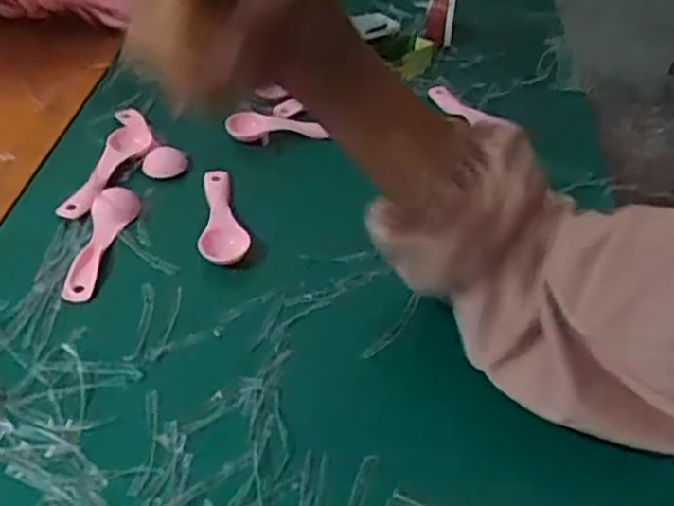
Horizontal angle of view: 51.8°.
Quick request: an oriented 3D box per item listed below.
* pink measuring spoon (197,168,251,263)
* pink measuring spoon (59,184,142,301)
[{"bbox_3d":[-0.092,-0.030,0.533,0.034,0.021,0.106,-8,44,-14],"label":"pink measuring spoon"},{"bbox_3d":[-0.177,-0.007,0.514,0.031,0.017,0.107,10,43,5],"label":"pink measuring spoon"}]

